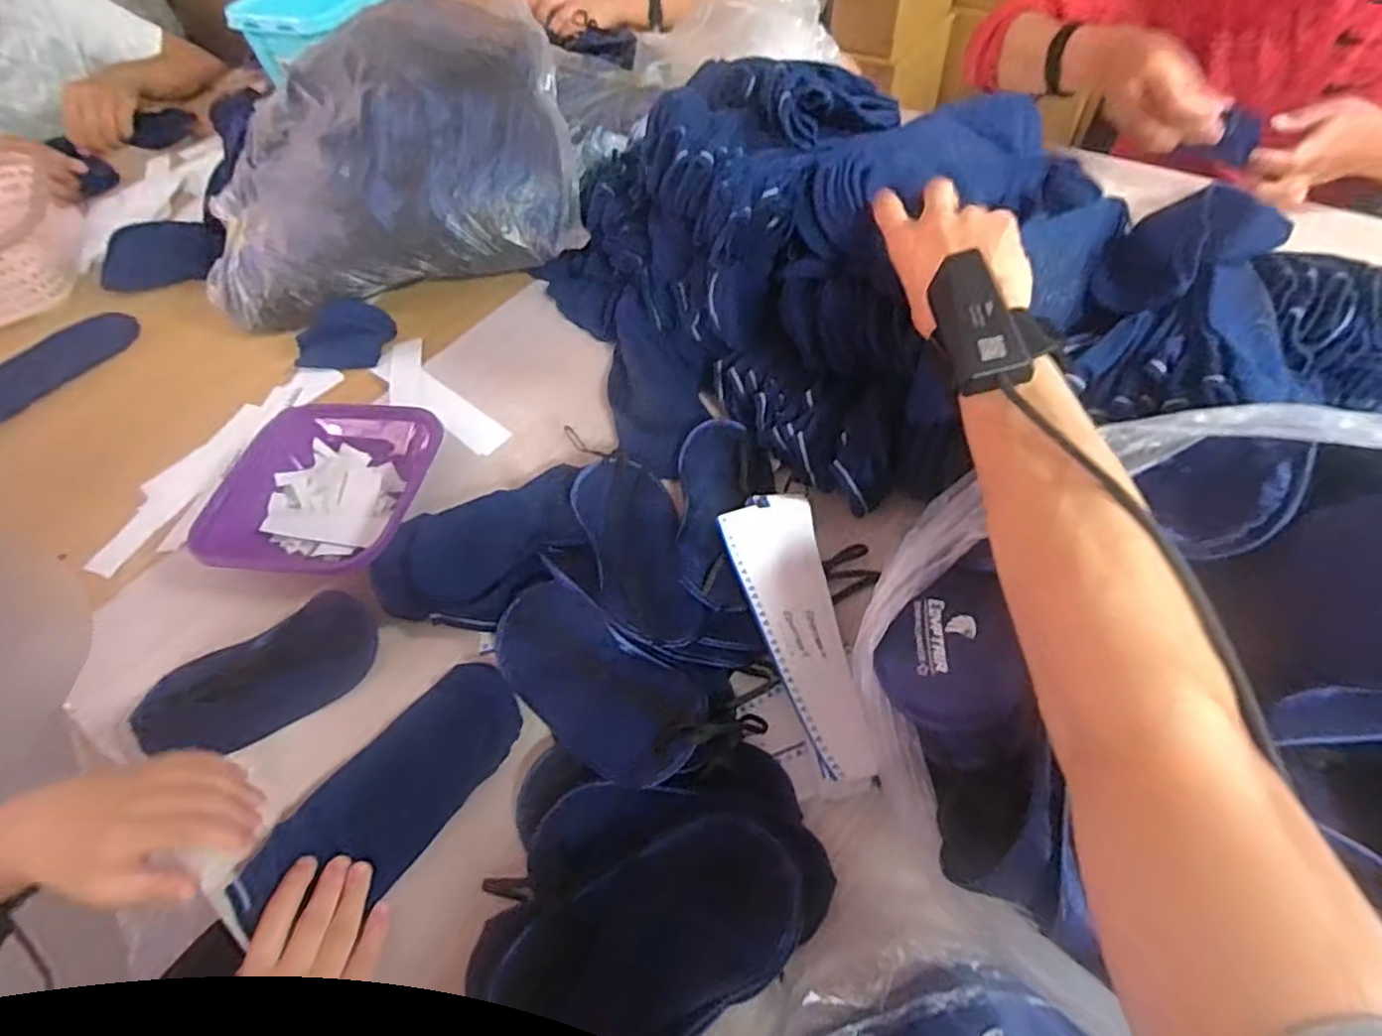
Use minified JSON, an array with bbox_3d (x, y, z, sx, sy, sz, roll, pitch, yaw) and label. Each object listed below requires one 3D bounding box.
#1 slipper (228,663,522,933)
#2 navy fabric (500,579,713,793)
[{"bbox_3d":[-0.209,0.190,0.472,0.094,0.020,0.200,31,63,24],"label":"slipper"},{"bbox_3d":[-0.071,0.117,0.484,0.181,0.037,0.080,34,65,25],"label":"navy fabric"}]

